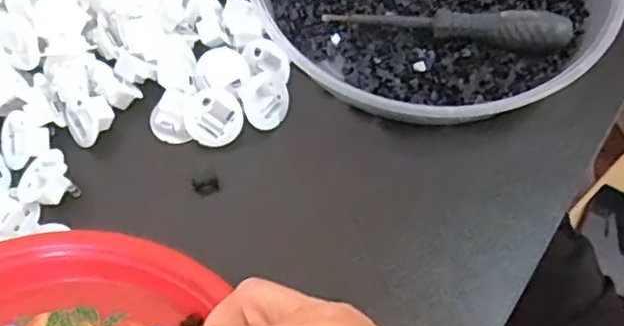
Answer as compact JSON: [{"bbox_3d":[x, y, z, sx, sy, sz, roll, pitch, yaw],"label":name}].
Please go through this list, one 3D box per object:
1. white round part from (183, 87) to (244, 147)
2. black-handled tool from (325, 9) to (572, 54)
[{"bbox_3d":[-0.057,-0.027,0.375,0.033,0.008,0.033,0,96,0],"label":"white round part"},{"bbox_3d":[0.081,-0.085,0.392,0.144,0.028,0.019,10,64,5],"label":"black-handled tool"}]

